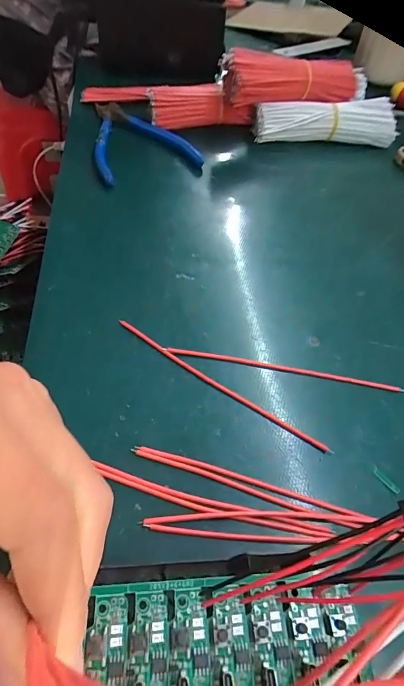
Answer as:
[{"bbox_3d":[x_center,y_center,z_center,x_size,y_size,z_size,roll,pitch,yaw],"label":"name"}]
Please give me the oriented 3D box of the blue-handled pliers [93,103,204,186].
[{"bbox_3d":[-0.073,-0.212,0.388,0.092,0.013,0.143,-19,57,-18],"label":"blue-handled pliers"}]

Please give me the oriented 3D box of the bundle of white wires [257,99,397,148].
[{"bbox_3d":[0.126,-0.227,0.398,0.149,0.032,0.037,-4,54,-6],"label":"bundle of white wires"}]

